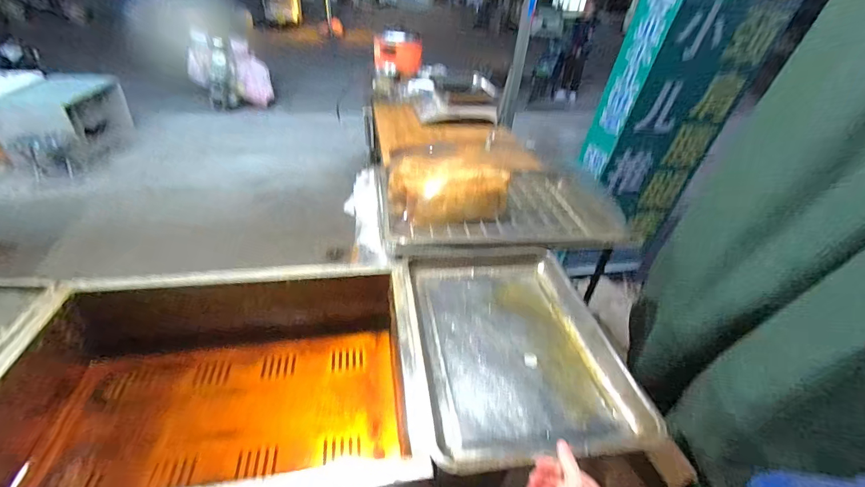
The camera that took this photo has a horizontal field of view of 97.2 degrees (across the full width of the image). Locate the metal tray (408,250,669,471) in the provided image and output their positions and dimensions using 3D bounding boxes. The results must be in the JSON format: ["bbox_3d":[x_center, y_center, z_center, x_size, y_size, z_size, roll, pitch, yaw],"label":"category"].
[{"bbox_3d":[0.138,0.161,0.671,0.323,0.041,0.428,-1,36,-8],"label":"metal tray"}]

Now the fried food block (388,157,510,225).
[{"bbox_3d":[0.032,-0.146,0.988,0.277,0.116,0.194,-9,38,-18],"label":"fried food block"}]

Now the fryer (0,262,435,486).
[{"bbox_3d":[-0.468,0.258,0.617,0.922,0.283,0.417,-2,36,-9],"label":"fryer"}]

